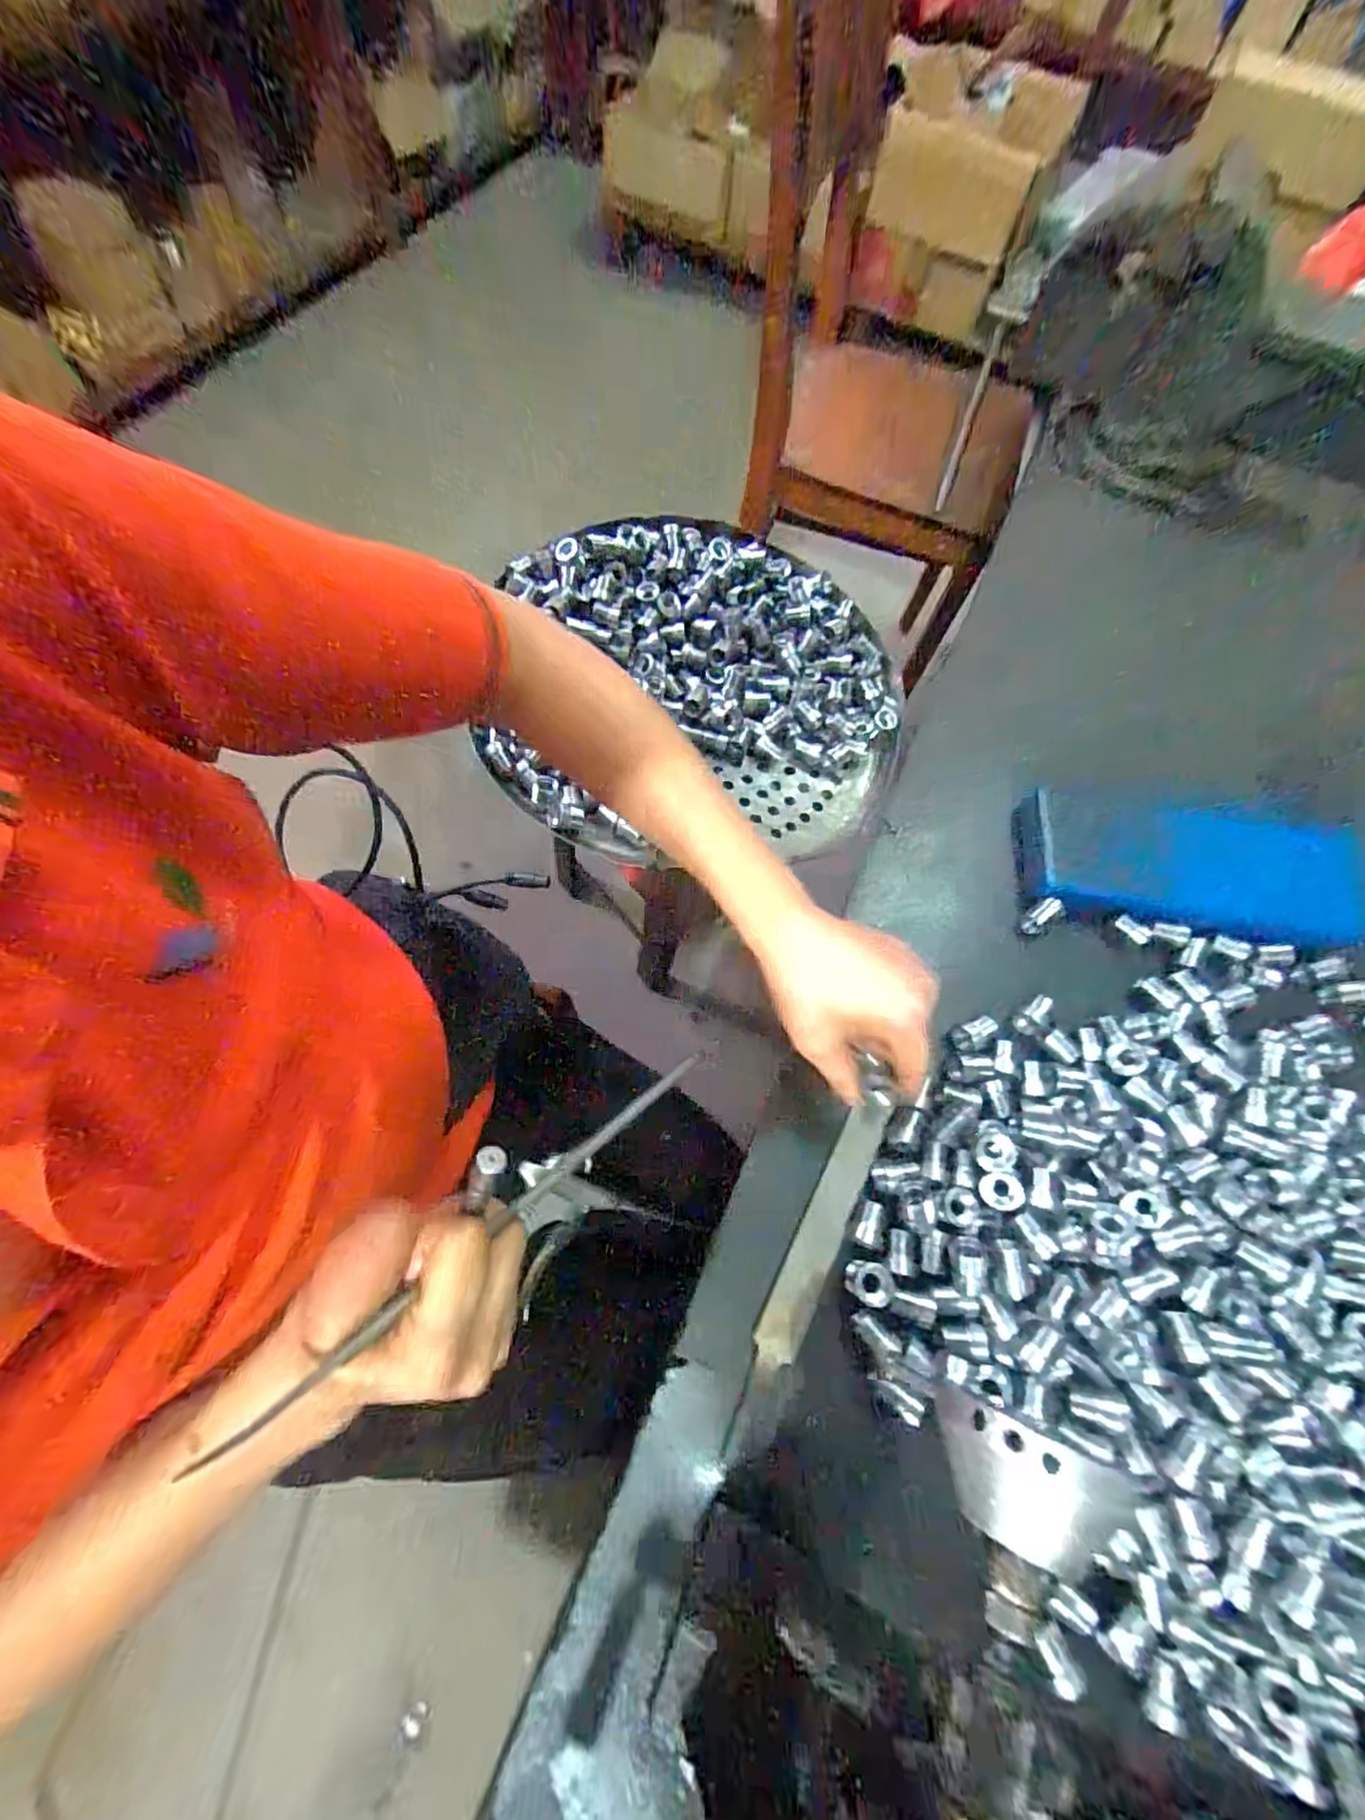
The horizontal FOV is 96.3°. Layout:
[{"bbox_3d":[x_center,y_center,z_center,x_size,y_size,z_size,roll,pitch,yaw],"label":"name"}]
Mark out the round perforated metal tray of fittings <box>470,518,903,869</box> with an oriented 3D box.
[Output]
[{"bbox_3d":[0.025,-0.209,0.550,0.346,0.076,0.326,0,68,-6],"label":"round perforated metal tray of fittings"}]

